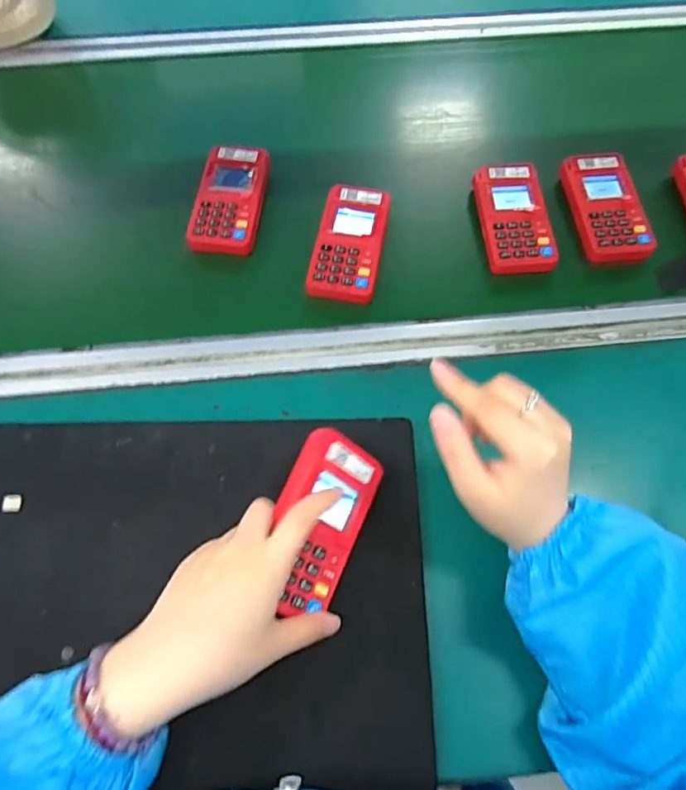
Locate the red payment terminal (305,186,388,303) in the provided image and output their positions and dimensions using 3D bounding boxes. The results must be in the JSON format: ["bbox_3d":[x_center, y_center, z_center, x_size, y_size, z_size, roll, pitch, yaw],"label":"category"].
[{"bbox_3d":[0.007,-0.142,0.514,0.061,0.022,0.123,10,65,4],"label":"red payment terminal"}]

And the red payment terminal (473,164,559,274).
[{"bbox_3d":[0.165,-0.171,0.526,0.062,0.022,0.122,-4,65,-2],"label":"red payment terminal"}]

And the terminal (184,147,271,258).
[{"bbox_3d":[-0.111,-0.193,0.533,0.063,0.018,0.123,6,65,2],"label":"terminal"}]

